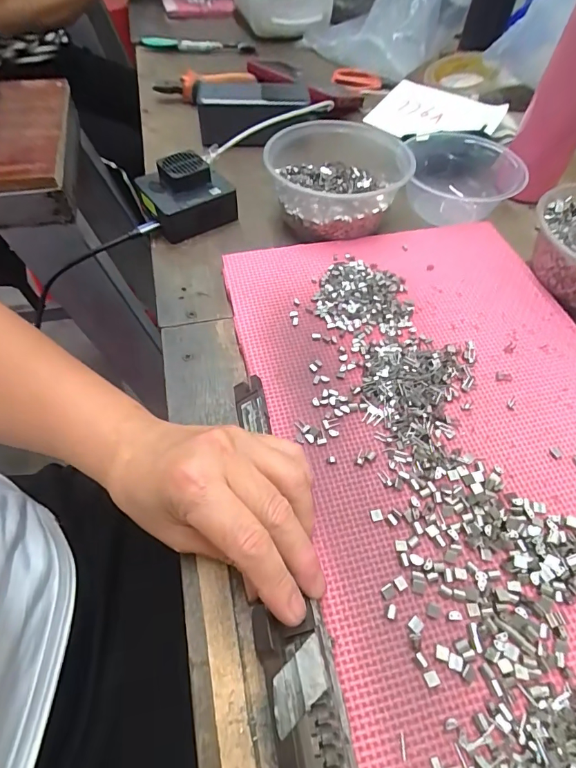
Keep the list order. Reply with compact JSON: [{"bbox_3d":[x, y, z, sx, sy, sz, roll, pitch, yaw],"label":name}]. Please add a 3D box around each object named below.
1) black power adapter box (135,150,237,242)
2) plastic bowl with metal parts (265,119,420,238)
[{"bbox_3d":[-0.100,-0.187,0.416,0.079,0.051,0.066,-25,60,-19],"label":"black power adapter box"},{"bbox_3d":[0.050,-0.205,0.413,0.140,0.050,0.128,-13,57,-12],"label":"plastic bowl with metal parts"}]

